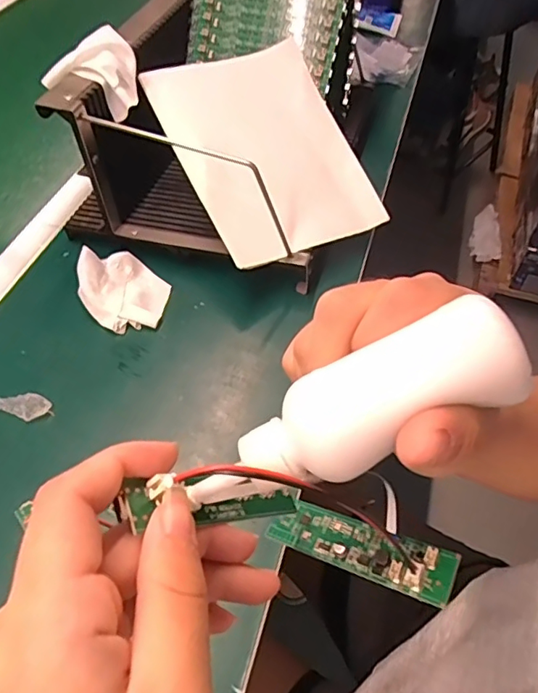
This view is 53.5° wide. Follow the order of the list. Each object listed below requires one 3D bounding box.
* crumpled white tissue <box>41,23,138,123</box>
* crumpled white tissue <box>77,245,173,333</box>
[{"bbox_3d":[-0.168,-0.255,0.509,0.087,0.042,0.076,-14,53,-10],"label":"crumpled white tissue"},{"bbox_3d":[-0.145,-0.061,0.535,0.086,0.041,0.090,-17,55,-14],"label":"crumpled white tissue"}]

